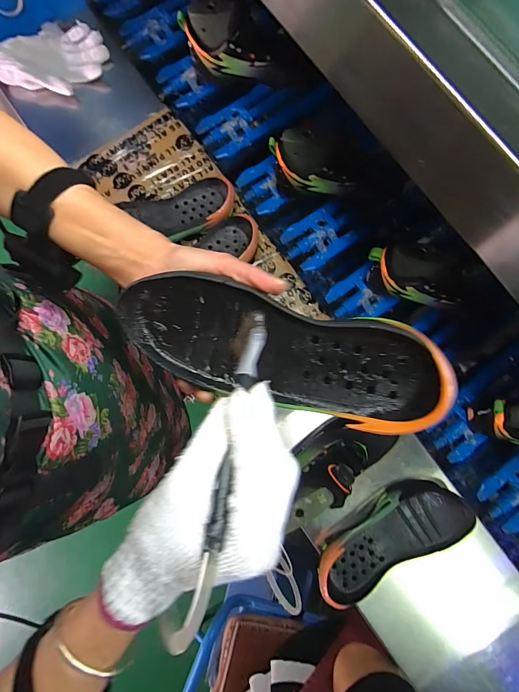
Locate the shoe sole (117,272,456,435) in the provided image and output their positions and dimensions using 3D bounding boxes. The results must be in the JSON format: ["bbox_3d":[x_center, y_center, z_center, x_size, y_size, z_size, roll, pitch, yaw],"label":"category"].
[{"bbox_3d":[0.008,0.003,0.272,0.249,0.045,0.090,15,104,9],"label":"shoe sole"}]

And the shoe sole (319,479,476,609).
[{"bbox_3d":[0.198,0.290,0.524,0.244,0.033,0.102,-26,77,-5],"label":"shoe sole"}]

